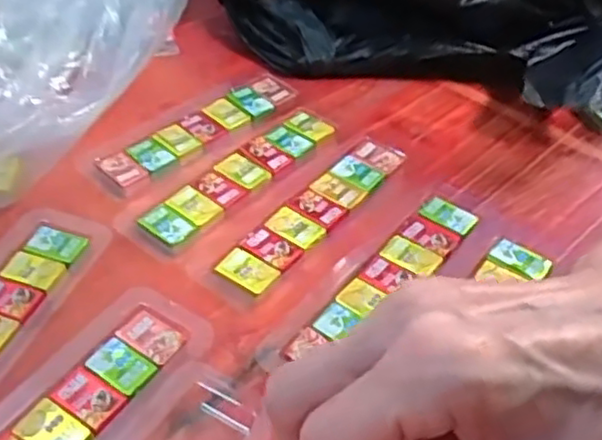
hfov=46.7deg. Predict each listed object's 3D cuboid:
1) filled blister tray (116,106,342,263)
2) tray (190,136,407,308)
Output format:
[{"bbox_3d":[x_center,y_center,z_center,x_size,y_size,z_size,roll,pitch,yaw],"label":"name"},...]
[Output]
[{"bbox_3d":[-0.031,-0.027,0.355,0.043,0.004,0.132,35,54,29],"label":"filled blister tray"},{"bbox_3d":[0.005,-0.007,0.336,0.035,0.005,0.133,31,52,26],"label":"tray"}]

